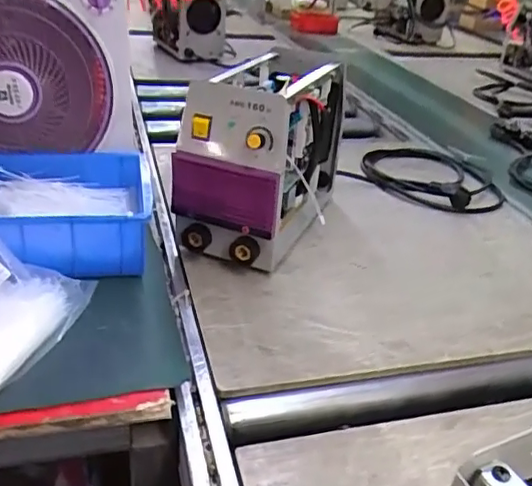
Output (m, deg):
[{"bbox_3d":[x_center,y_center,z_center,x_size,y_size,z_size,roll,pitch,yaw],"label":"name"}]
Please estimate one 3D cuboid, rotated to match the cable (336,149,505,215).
[{"bbox_3d":[0.322,-0.140,1.151,0.292,0.043,0.292,15,31,18],"label":"cable"}]

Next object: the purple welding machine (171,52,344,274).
[{"bbox_3d":[-0.001,-0.132,0.878,0.166,0.243,0.327,13,30,14],"label":"purple welding machine"}]

